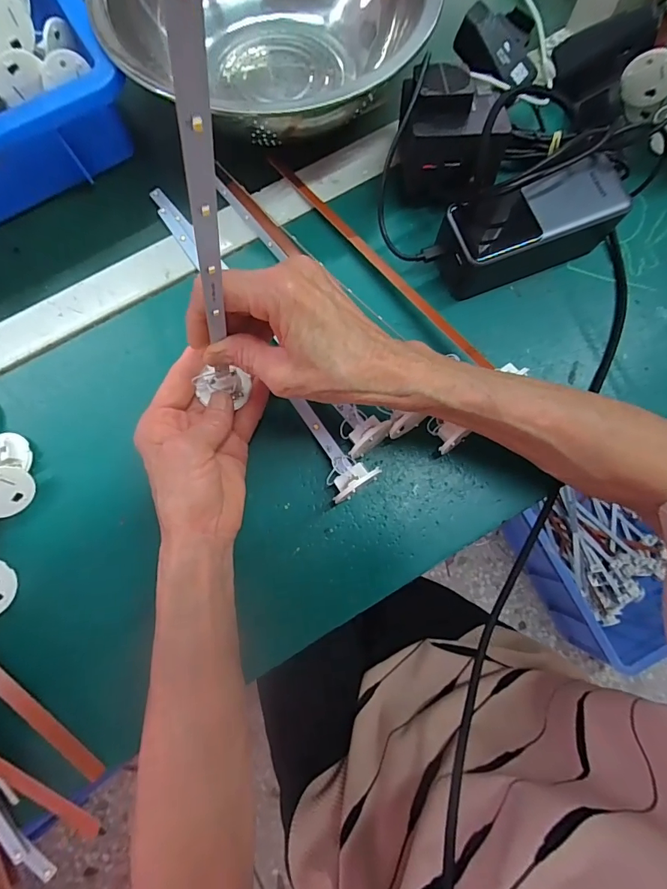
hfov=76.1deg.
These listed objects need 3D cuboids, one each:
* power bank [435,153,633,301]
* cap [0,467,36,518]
[{"bbox_3d":[0.151,-0.166,0.326,0.131,0.053,0.055,-19,78,-2],"label":"power bank"},{"bbox_3d":[-0.236,0.034,0.304,0.005,0.038,0.038,20,56,39],"label":"cap"}]

